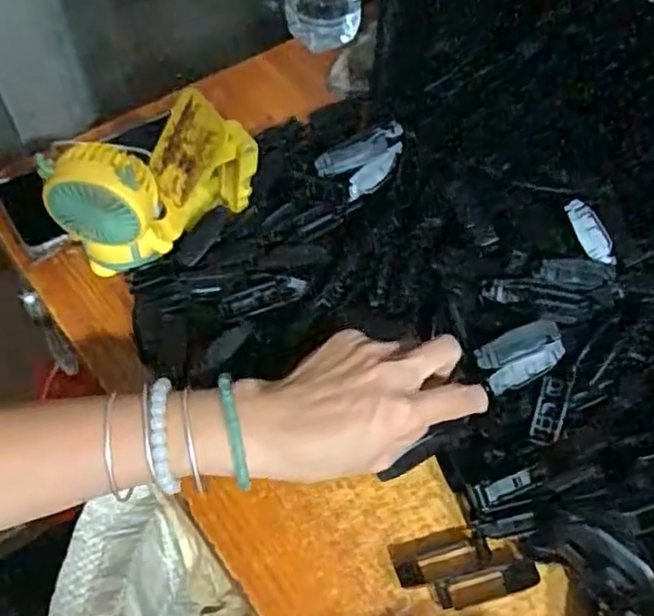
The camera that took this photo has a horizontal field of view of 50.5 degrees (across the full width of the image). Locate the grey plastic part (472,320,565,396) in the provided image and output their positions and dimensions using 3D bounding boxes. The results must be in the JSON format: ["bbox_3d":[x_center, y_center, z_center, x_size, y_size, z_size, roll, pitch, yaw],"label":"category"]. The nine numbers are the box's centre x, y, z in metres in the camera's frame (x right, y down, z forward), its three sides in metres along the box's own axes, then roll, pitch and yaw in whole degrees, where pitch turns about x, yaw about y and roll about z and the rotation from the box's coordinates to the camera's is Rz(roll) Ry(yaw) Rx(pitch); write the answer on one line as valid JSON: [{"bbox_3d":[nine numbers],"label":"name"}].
[{"bbox_3d":[0.112,0.026,0.401,0.049,0.032,0.010,-29,15,1],"label":"grey plastic part"}]

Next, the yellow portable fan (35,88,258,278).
[{"bbox_3d":[-0.115,-0.079,0.475,0.131,0.098,0.056,-38,66,-23],"label":"yellow portable fan"}]

